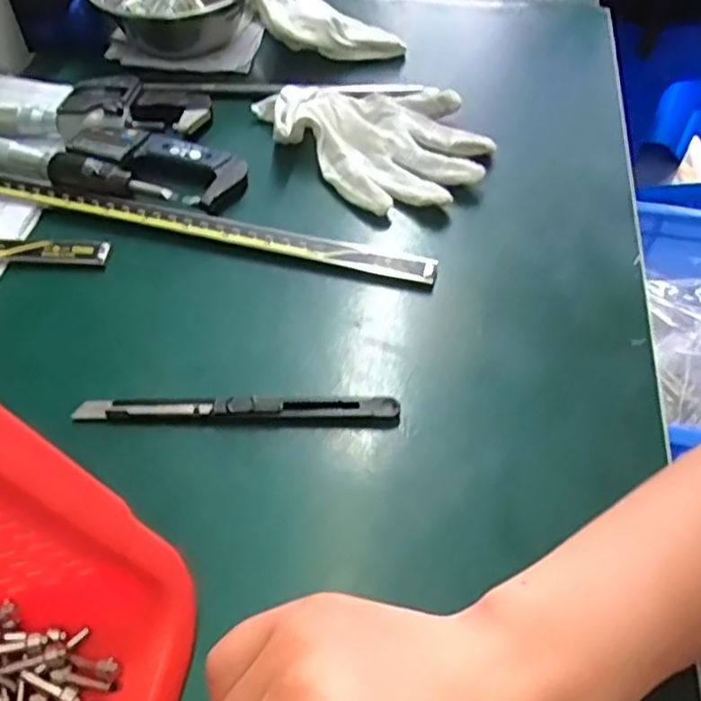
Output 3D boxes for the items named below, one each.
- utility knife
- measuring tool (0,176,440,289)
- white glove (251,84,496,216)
[{"bbox_3d":[-0.053,0.026,0.326,0.148,0.009,0.014,0,51,0],"label":"utility knife"},{"bbox_3d":[-0.100,-0.077,0.411,0.306,0.007,0.020,13,63,9],"label":"measuring tool"},{"bbox_3d":[0.015,-0.140,0.440,0.145,0.027,0.103,33,58,24],"label":"white glove"}]

